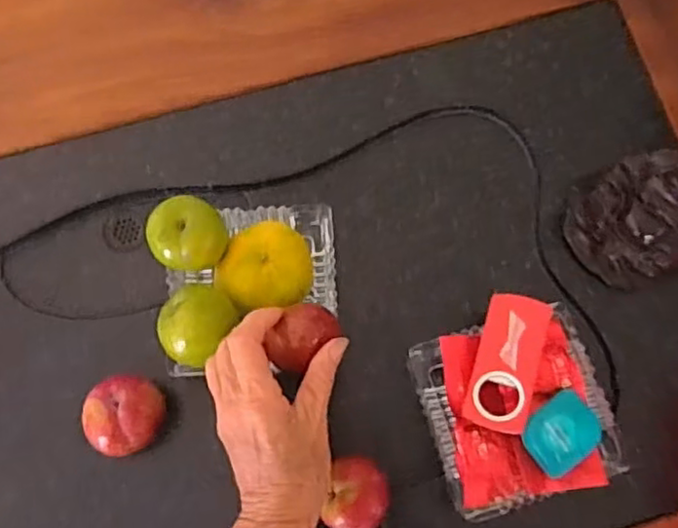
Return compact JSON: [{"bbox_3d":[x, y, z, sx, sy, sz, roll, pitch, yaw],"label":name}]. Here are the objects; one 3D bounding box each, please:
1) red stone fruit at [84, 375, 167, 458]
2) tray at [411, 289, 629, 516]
[{"bbox_3d":[-0.148,0.106,0.470,0.049,0.049,0.052,0,77,-1],"label":"red stone fruit"},{"bbox_3d":[0.120,0.096,0.468,0.116,0.067,0.129,-16,78,-4],"label":"tray"}]

